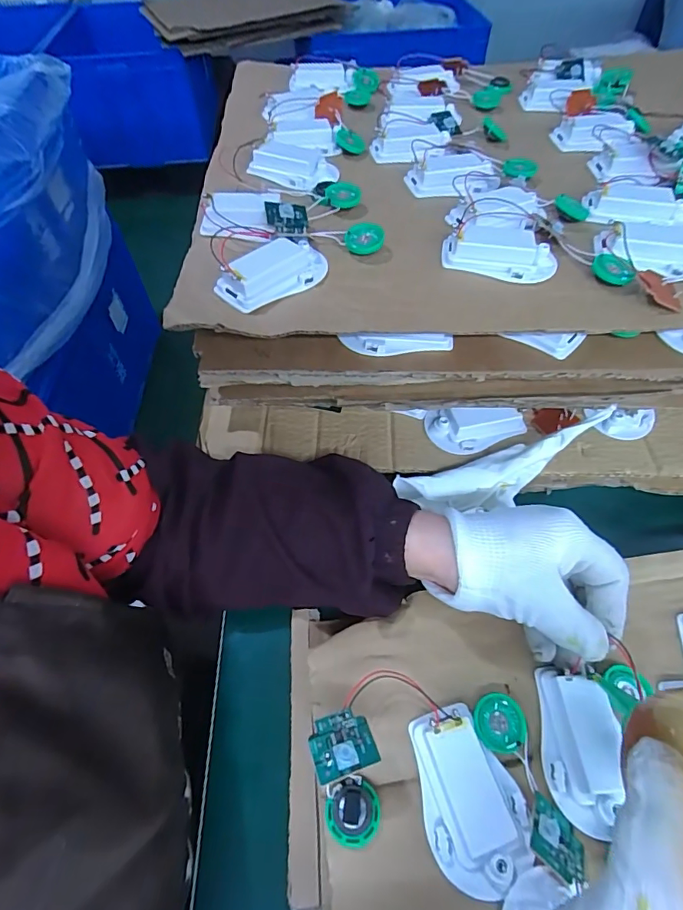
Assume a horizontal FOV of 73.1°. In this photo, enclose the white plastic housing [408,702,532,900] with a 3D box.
[{"bbox_3d":[0.067,0.175,0.238,0.049,0.017,0.078,-9,57,-3],"label":"white plastic housing"}]

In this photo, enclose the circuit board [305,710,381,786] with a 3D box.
[{"bbox_3d":[0.000,0.145,0.232,0.031,0.004,0.028,-13,42,-16],"label":"circuit board"}]

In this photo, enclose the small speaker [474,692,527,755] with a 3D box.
[{"bbox_3d":[0.089,0.151,0.259,0.028,0.008,0.028,9,58,8],"label":"small speaker"}]

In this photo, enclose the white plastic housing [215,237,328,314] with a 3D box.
[{"bbox_3d":[-0.045,-0.126,0.312,0.076,0.017,0.039,-38,63,-20],"label":"white plastic housing"}]

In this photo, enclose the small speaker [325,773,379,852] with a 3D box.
[{"bbox_3d":[0.006,0.186,0.241,0.028,0.009,0.029,-1,57,2],"label":"small speaker"}]

